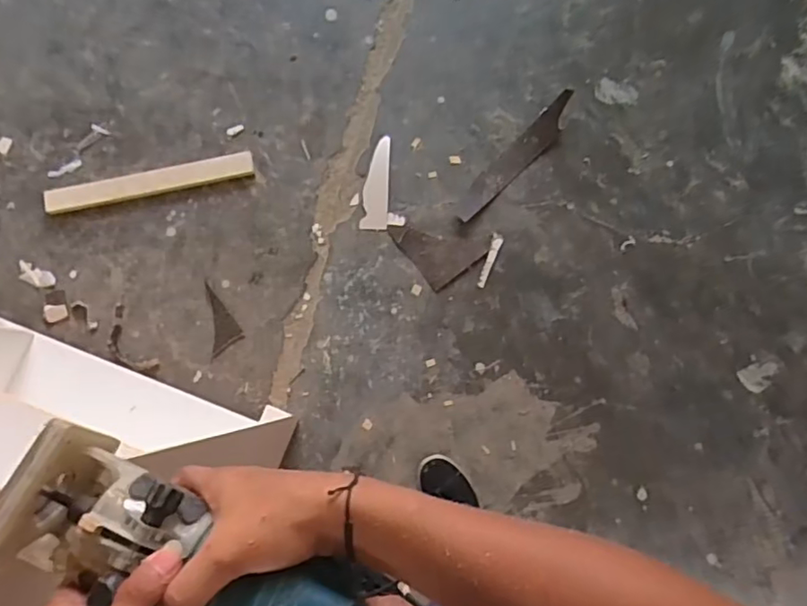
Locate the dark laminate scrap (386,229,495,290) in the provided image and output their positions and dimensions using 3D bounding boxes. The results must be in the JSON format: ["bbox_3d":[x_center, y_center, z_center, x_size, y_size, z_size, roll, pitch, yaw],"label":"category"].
[{"bbox_3d":[0.086,-0.143,1.331,0.166,0.006,0.171,-38,80,-6],"label":"dark laminate scrap"}]

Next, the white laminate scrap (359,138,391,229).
[{"bbox_3d":[-0.061,-0.278,1.361,0.060,0.005,0.222,4,79,2],"label":"white laminate scrap"}]

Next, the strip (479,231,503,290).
[{"bbox_3d":[0.197,-0.096,1.332,0.024,0.011,0.127,20,80,5],"label":"strip"}]

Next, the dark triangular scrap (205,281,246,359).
[{"bbox_3d":[-0.398,0.034,1.310,0.073,0.004,0.163,-8,79,-1],"label":"dark triangular scrap"}]

